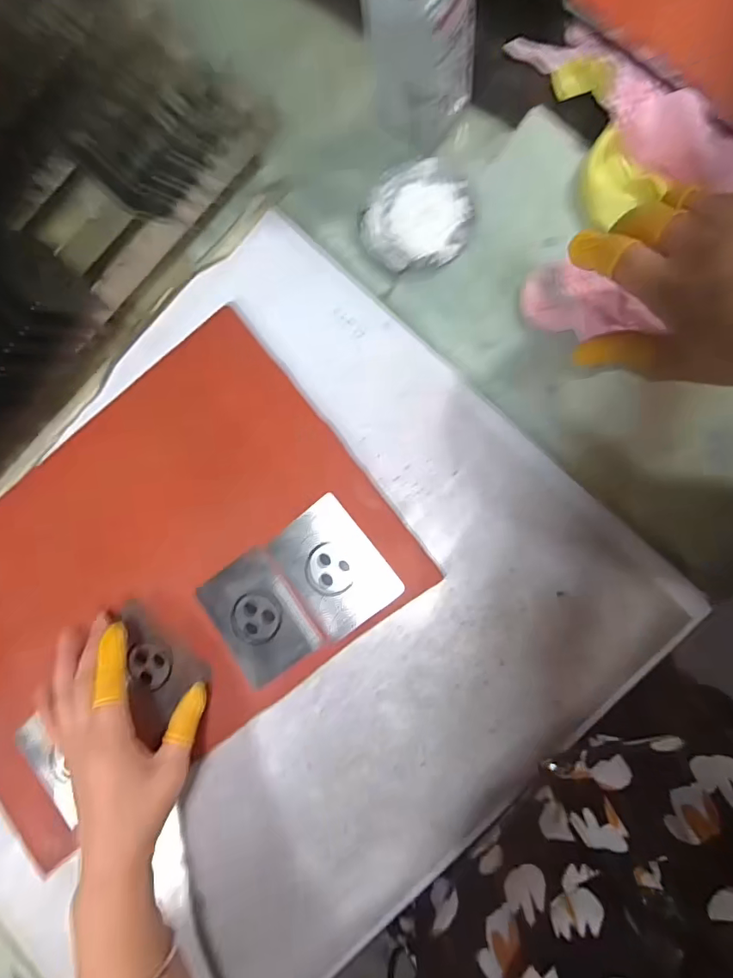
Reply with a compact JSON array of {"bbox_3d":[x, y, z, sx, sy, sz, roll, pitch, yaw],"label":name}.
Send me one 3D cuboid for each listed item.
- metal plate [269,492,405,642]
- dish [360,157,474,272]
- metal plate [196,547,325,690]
[{"bbox_3d":[-0.024,0.057,0.354,0.065,0.004,0.087,-39,81,5],"label":"metal plate"},{"bbox_3d":[0.037,-0.205,0.366,0.080,0.007,0.078,-1,86,8],"label":"dish"},{"bbox_3d":[-0.078,0.094,0.360,0.063,0.006,0.086,-36,84,3],"label":"metal plate"}]

